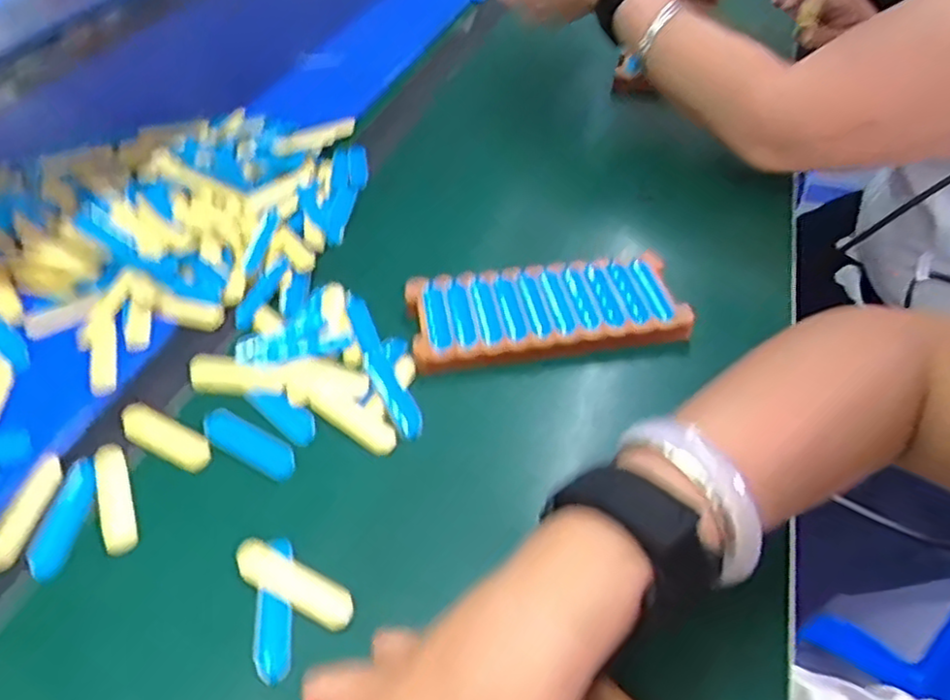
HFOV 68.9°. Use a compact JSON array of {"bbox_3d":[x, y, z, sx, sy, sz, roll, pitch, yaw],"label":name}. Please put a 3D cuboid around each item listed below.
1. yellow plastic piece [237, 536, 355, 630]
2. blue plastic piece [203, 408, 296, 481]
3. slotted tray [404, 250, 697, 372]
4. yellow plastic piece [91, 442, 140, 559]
[{"bbox_3d":[-0.086,0.109,0.327,0.064,0.009,0.018,19,48,21],"label":"yellow plastic piece"},{"bbox_3d":[-0.127,0.050,0.387,0.061,0.008,0.021,23,50,24],"label":"blue plastic piece"},{"bbox_3d":[0.045,-0.028,0.447,0.171,0.012,0.079,-9,44,-6],"label":"slotted tray"},{"bbox_3d":[-0.189,0.076,0.364,0.015,0.010,0.066,-21,47,-17],"label":"yellow plastic piece"}]

